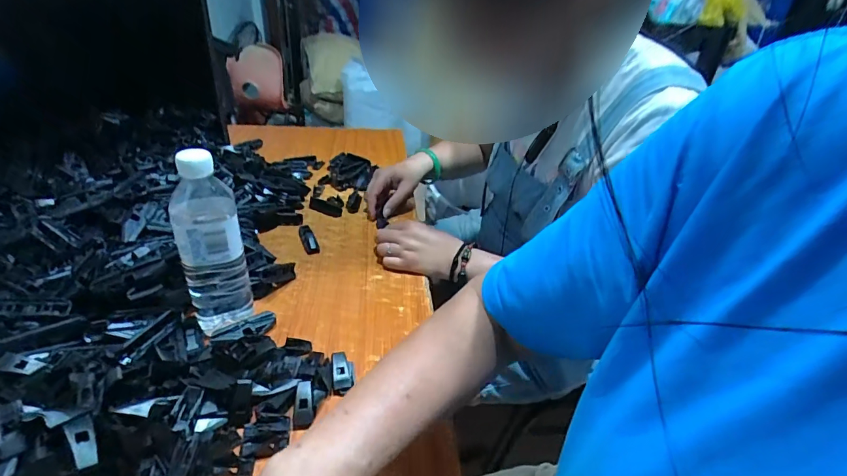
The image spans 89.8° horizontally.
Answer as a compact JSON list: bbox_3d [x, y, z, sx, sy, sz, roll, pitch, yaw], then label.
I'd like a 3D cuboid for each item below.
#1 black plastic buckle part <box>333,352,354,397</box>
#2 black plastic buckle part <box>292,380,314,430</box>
[{"bbox_3d":[-0.085,0.144,0.450,0.021,0.018,0.046,-2,45,-9],"label":"black plastic buckle part"},{"bbox_3d":[-0.114,0.159,0.407,0.018,0.007,0.043,0,58,-5],"label":"black plastic buckle part"}]

